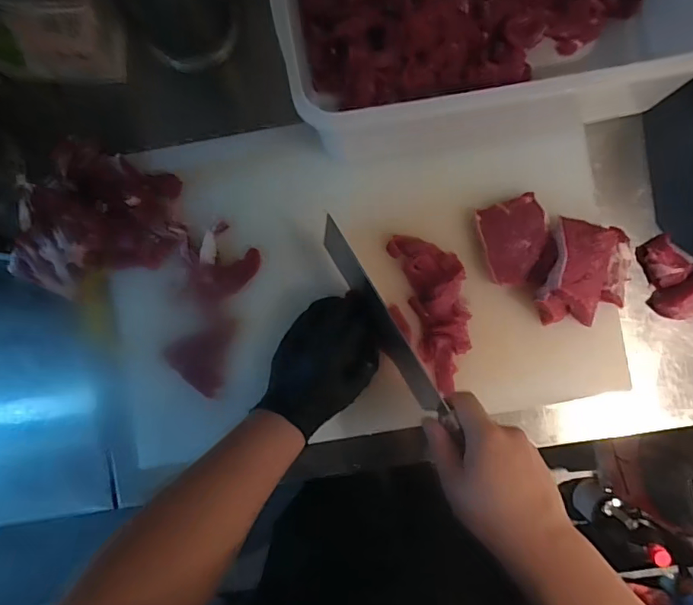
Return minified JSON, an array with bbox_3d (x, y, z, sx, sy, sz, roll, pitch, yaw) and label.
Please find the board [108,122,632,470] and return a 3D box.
[{"bbox_3d":[0.003,-0.025,0.517,0.530,0.033,0.325,-9,92,3],"label":"board"}]

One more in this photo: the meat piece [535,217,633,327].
[{"bbox_3d":[0.245,-0.029,0.484,0.097,0.040,0.106,8,90,1],"label":"meat piece"}]

